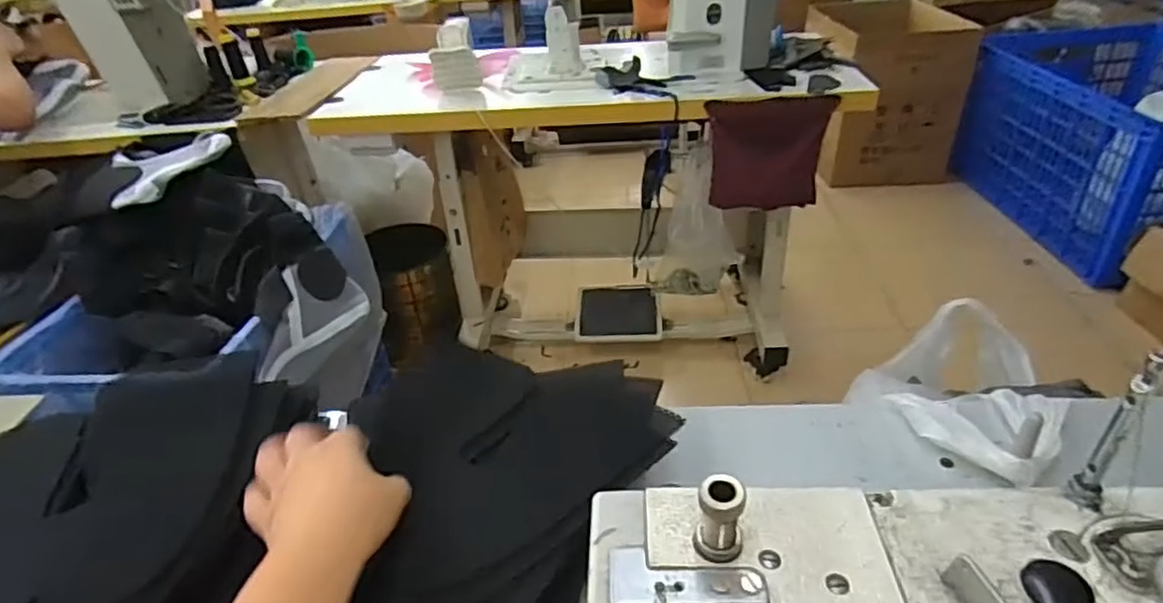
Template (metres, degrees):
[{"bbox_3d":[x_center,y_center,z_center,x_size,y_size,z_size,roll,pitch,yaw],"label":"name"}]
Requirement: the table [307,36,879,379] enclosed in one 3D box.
[{"bbox_3d":[-0.002,-0.228,1.753,1.238,0.830,0.497,-2,35,5],"label":"table"}]

